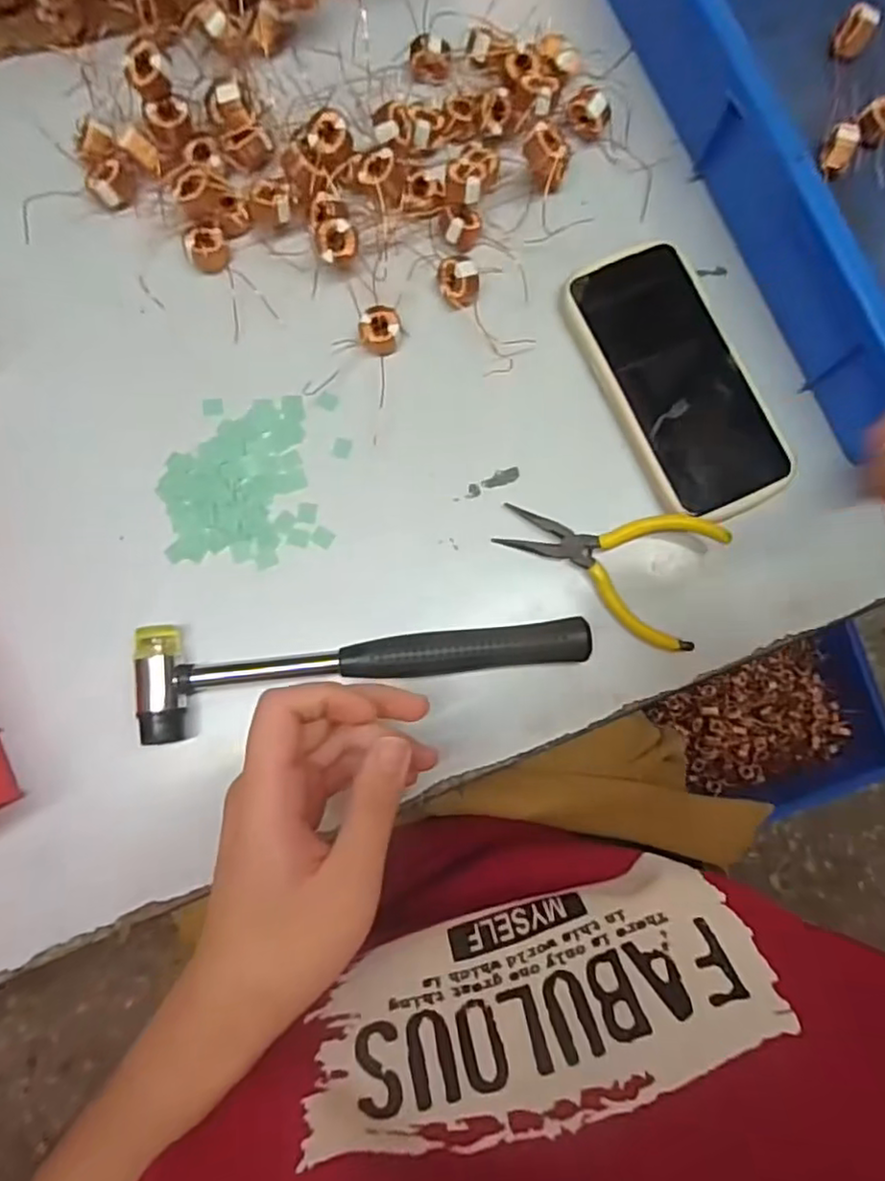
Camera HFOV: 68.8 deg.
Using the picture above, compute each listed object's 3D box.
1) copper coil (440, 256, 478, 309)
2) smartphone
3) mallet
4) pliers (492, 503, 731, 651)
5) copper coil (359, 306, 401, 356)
[{"bbox_3d":[0.009,-0.180,0.376,0.025,0.026,0.013,30,42,11],"label":"copper coil"},{"bbox_3d":[0.137,-0.123,0.377,0.078,0.007,0.164,-23,84,-6],"label":"smartphone"},{"bbox_3d":[-0.039,0.039,0.345,0.233,0.026,0.055,-5,84,-1],"label":"mallet"},{"bbox_3d":[0.092,-0.022,0.360,0.118,0.013,0.073,24,82,0],"label":"pliers"},{"bbox_3d":[-0.037,-0.149,0.374,0.022,0.013,0.024,0,83,-3],"label":"copper coil"}]

